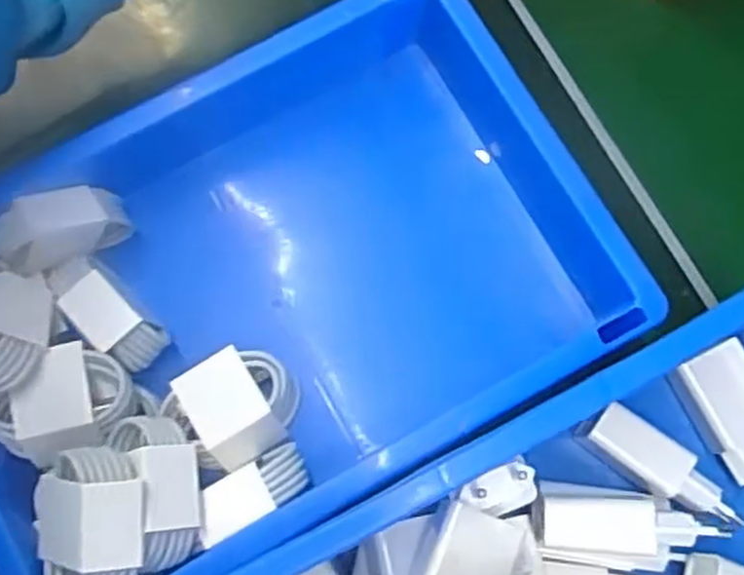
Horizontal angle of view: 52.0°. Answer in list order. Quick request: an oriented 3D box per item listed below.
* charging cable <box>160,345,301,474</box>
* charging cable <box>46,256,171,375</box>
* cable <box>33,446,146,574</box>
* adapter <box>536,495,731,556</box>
[{"bbox_3d":[-0.065,0.058,0.376,0.058,0.024,0.053,-36,80,-9],"label":"charging cable"},{"bbox_3d":[-0.130,0.012,0.376,0.065,0.040,0.024,42,79,8],"label":"charging cable"},{"bbox_3d":[-0.120,0.102,0.320,0.050,0.020,0.065,-4,77,-2],"label":"cable"},{"bbox_3d":[0.113,0.106,0.338,0.079,0.029,0.025,3,77,-1],"label":"adapter"}]

